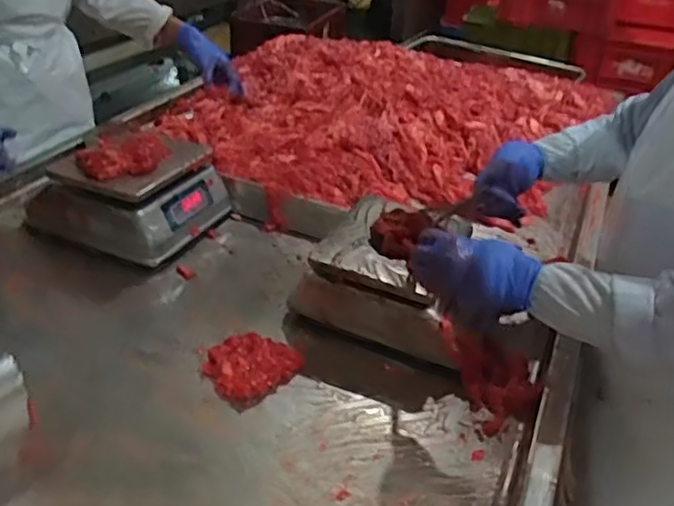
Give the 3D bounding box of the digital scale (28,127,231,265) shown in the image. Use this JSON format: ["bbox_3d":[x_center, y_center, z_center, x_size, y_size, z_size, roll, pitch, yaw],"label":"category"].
[{"bbox_3d":[-0.358,-0.106,1.111,0.261,0.145,0.225,17,35,19],"label":"digital scale"}]

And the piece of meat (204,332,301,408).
[{"bbox_3d":[-0.110,0.144,0.843,0.112,0.032,0.095,-23,42,-35],"label":"piece of meat"}]

